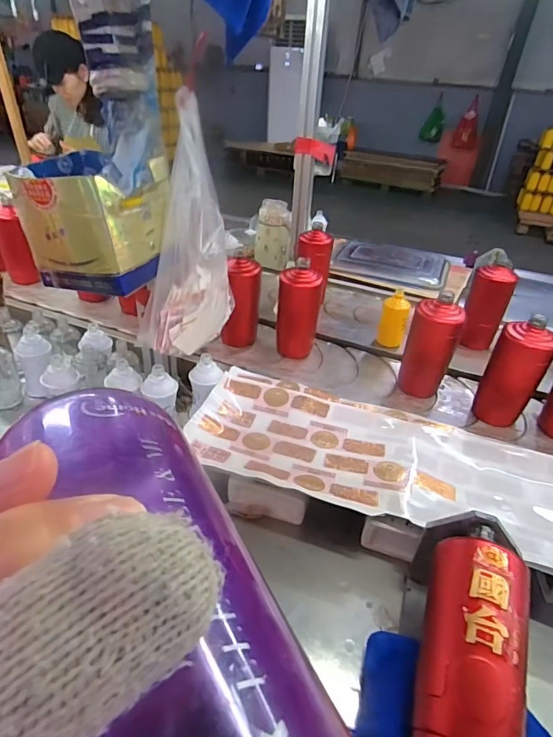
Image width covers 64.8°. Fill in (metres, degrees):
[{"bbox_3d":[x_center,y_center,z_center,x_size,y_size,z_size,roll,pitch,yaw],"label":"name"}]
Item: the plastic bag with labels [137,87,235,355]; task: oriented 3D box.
[{"bbox_3d":[-0.124,-0.169,0.606,0.123,0.307,0.141,2,36,-5],"label":"plastic bag with labels"}]

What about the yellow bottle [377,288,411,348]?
[{"bbox_3d":[0.249,-0.098,0.917,0.053,0.117,0.048,10,36,7],"label":"yellow bottle"}]

